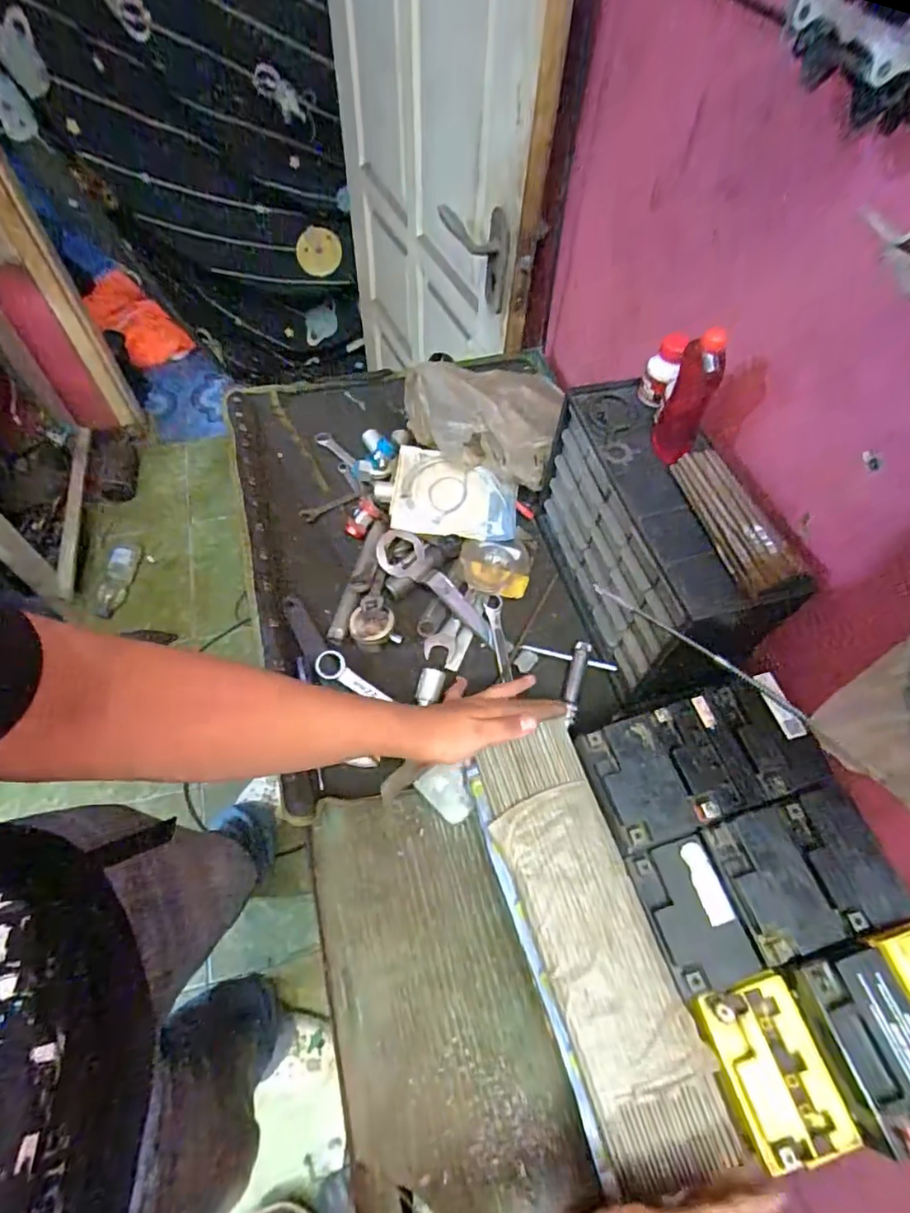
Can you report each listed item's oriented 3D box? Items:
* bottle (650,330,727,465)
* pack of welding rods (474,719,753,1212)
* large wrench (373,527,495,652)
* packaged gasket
[{"bbox_3d":[0.213,-0.189,0.518,0.039,0.121,0.035,28,62,14],"label":"bottle"},{"bbox_3d":[0.113,0.271,0.483,0.099,0.025,0.332,-15,60,-11],"label":"pack of welding rods"},{"bbox_3d":[-0.020,-0.023,0.705,0.192,0.023,0.062,43,66,7],"label":"large wrench"},{"bbox_3d":[0.001,-0.149,0.759,0.165,0.016,0.122,9,74,-3],"label":"packaged gasket"}]

